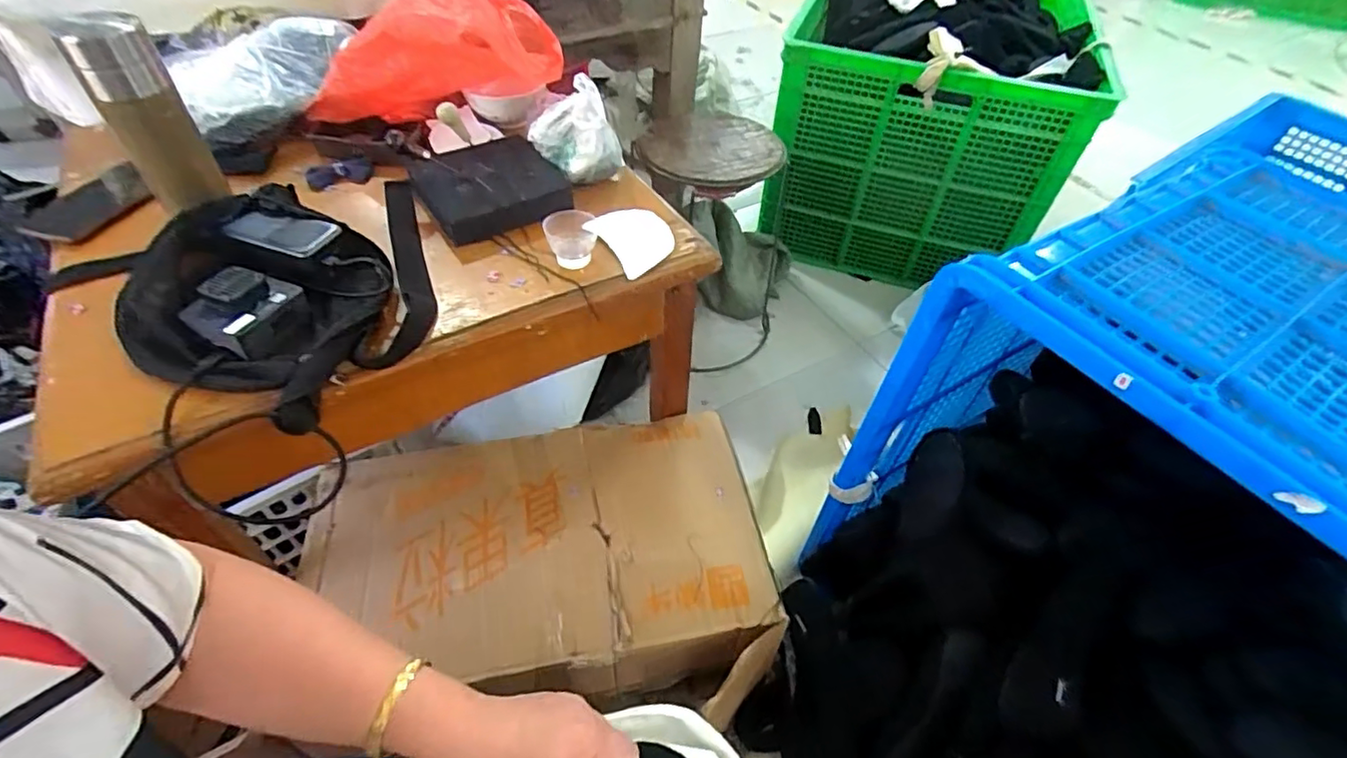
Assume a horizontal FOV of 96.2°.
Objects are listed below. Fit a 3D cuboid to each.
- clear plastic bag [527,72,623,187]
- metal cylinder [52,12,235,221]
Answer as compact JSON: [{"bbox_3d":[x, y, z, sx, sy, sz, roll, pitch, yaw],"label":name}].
[{"bbox_3d":[-0.115,-0.286,0.710,0.104,0.099,0.068,-4,49,-8],"label":"clear plastic bag"},{"bbox_3d":[-0.522,-0.257,0.603,0.068,0.171,0.075,-30,57,-27],"label":"metal cylinder"}]

